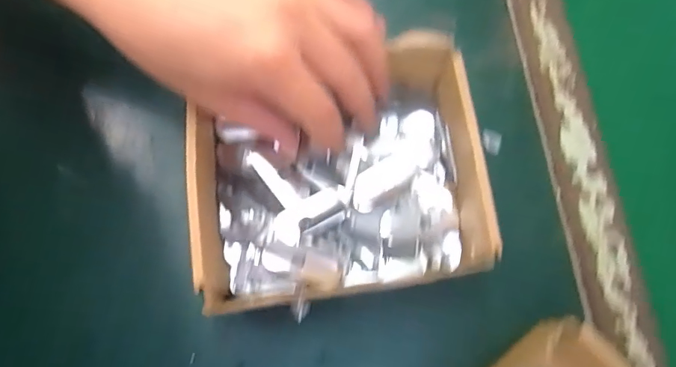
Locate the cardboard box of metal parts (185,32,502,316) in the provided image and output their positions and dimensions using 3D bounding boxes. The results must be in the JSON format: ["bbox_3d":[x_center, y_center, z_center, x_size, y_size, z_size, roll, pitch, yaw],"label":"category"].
[{"bbox_3d":[0.001,-0.002,0.295,0.174,0.060,0.138,-10,74,-4],"label":"cardboard box of metal parts"}]

